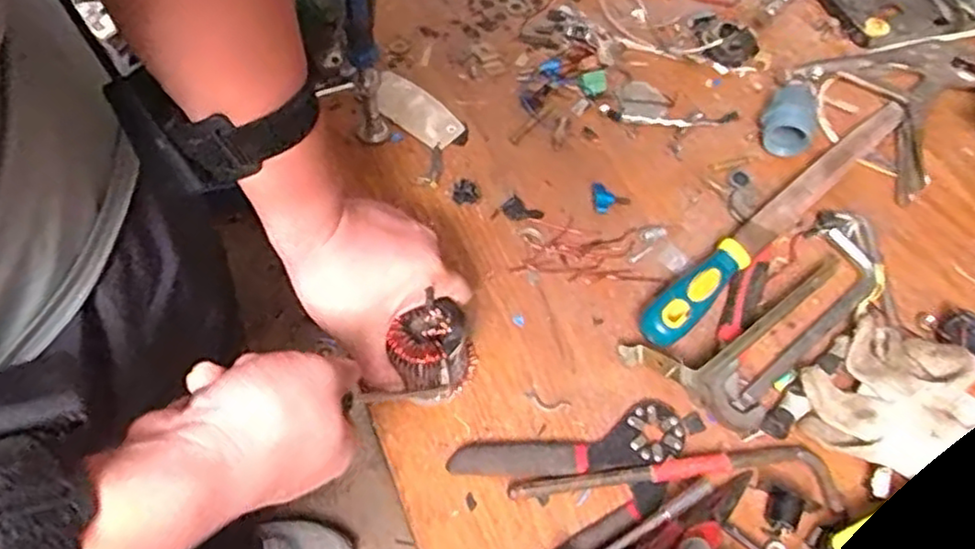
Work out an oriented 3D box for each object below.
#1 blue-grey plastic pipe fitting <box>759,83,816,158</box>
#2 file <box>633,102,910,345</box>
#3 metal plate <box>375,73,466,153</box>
[{"bbox_3d":[0.259,-0.132,0.602,0.044,0.031,0.055,26,60,12],"label":"blue-grey plastic pipe fitting"},{"bbox_3d":[0.239,-0.057,0.550,0.351,0.038,0.029,-38,68,-24],"label":"file"},{"bbox_3d":[-0.065,-0.144,0.611,0.093,0.004,0.043,36,63,18],"label":"metal plate"}]

